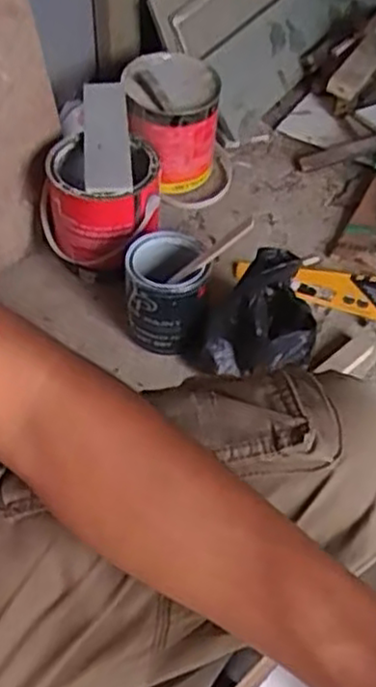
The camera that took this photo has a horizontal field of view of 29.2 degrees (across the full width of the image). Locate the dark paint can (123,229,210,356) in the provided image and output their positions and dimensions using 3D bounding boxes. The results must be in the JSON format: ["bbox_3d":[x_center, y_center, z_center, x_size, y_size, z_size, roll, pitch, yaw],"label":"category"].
[{"bbox_3d":[-0.026,-0.061,0.944,0.103,0.120,0.124,2,50,-1],"label":"dark paint can"}]

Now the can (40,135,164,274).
[{"bbox_3d":[-0.122,-0.191,1.002,0.164,0.120,0.146,2,50,-1],"label":"can"}]

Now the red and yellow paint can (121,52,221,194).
[{"bbox_3d":[-0.024,-0.337,1.140,0.142,0.162,0.179,-1,50,-4],"label":"red and yellow paint can"}]

